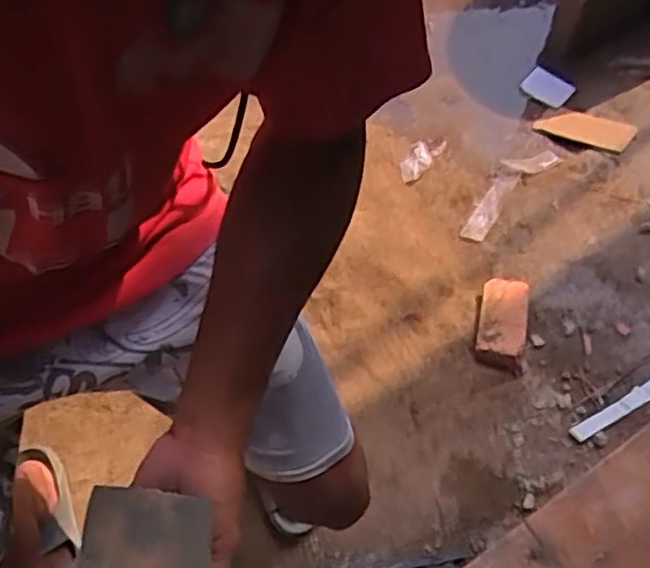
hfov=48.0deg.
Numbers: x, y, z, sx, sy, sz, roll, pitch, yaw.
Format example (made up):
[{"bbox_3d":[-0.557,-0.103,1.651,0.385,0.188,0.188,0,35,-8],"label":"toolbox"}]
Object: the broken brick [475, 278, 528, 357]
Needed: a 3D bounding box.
[{"bbox_3d":[0.305,0.055,1.251,0.082,0.055,0.157,11,62,4],"label":"broken brick"}]

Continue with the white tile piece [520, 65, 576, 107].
[{"bbox_3d":[0.505,-0.449,1.669,0.069,0.010,0.124,-45,55,7],"label":"white tile piece"}]

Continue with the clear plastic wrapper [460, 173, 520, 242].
[{"bbox_3d":[0.334,-0.158,1.479,0.047,0.012,0.199,29,64,13],"label":"clear plastic wrapper"}]

